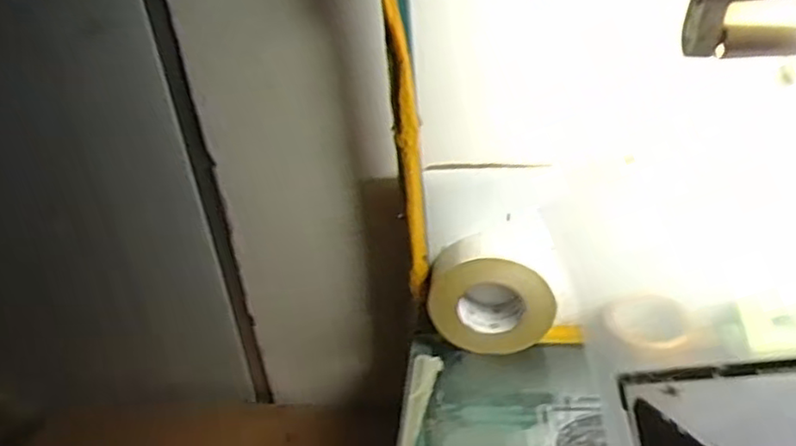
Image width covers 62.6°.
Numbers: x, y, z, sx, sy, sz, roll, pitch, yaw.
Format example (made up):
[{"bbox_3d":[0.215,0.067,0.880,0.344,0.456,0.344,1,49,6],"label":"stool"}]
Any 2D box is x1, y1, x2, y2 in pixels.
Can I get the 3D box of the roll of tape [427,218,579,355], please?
[{"bbox_3d":[0.106,0.081,0.786,0.137,0.136,0.069,-4,30,2],"label":"roll of tape"}]

